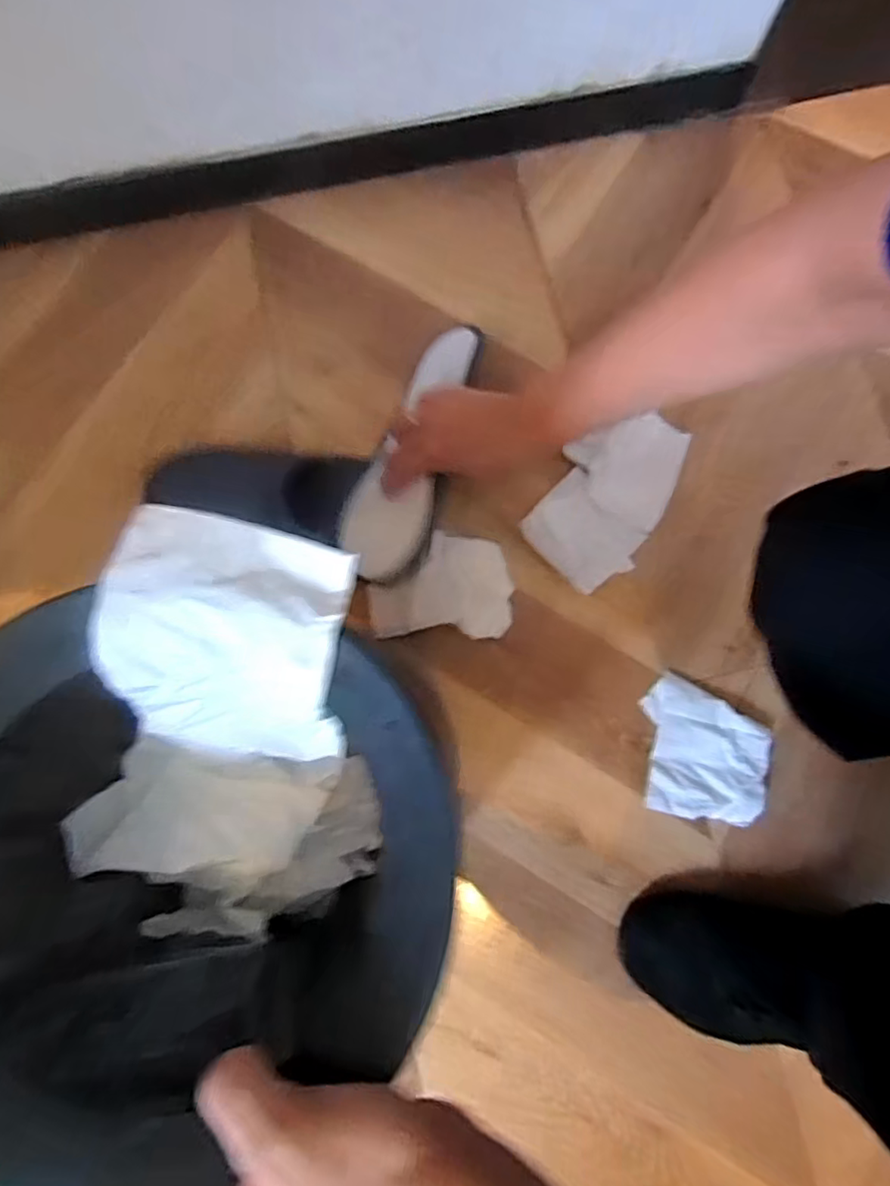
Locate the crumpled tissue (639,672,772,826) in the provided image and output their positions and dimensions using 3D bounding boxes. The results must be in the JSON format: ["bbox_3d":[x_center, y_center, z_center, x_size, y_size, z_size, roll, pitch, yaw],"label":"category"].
[{"bbox_3d":[0.242,0.149,0.554,0.112,0.020,0.119,13,80,2],"label":"crumpled tissue"}]

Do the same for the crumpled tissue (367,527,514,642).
[{"bbox_3d":[-0.002,-0.007,0.570,0.131,0.032,0.096,1,80,0],"label":"crumpled tissue"}]

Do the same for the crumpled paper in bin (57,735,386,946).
[{"bbox_3d":[-0.132,0.156,0.378,0.179,0.069,0.104,5,80,0],"label":"crumpled paper in bin"}]

